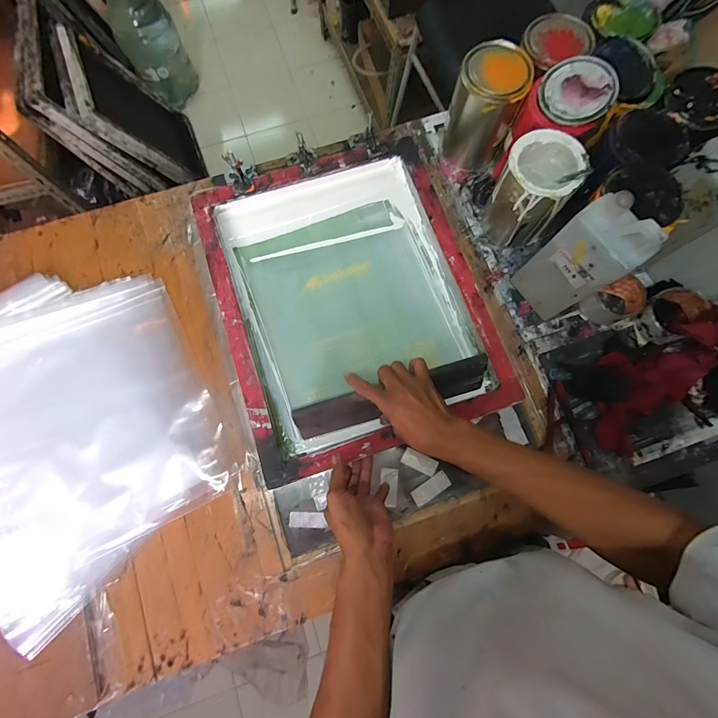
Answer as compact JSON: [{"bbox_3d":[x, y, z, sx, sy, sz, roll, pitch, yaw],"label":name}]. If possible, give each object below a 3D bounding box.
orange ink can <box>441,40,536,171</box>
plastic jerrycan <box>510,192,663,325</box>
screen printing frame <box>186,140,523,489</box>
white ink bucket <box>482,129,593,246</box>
[{"bbox_3d":[0.212,-0.424,0.598,0.102,0.146,0.102,0,79,-1],"label":"orange ink can"},{"bbox_3d":[0.303,-0.135,0.493,0.059,0.213,0.097,-37,82,-7],"label":"plastic jerrycan"},{"bbox_3d":[-0.014,-0.101,0.576,0.406,0.050,0.484,-18,80,-4],"label":"screen printing frame"},{"bbox_3d":[0.275,-0.271,0.567,0.111,0.145,0.116,32,81,5],"label":"white ink bucket"}]

